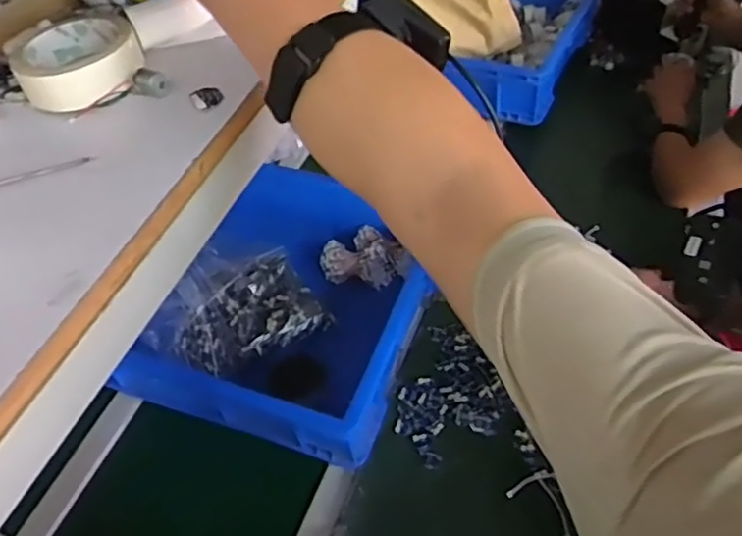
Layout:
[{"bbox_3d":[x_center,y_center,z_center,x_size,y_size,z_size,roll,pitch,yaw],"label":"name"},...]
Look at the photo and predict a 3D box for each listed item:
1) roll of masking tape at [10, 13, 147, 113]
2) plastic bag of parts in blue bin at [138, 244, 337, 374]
[{"bbox_3d":[-0.235,-0.172,0.516,0.092,0.030,0.108,-18,50,-9],"label":"roll of masking tape"},{"bbox_3d":[-0.215,0.058,0.974,0.249,0.070,0.190,-26,70,-13],"label":"plastic bag of parts in blue bin"}]

